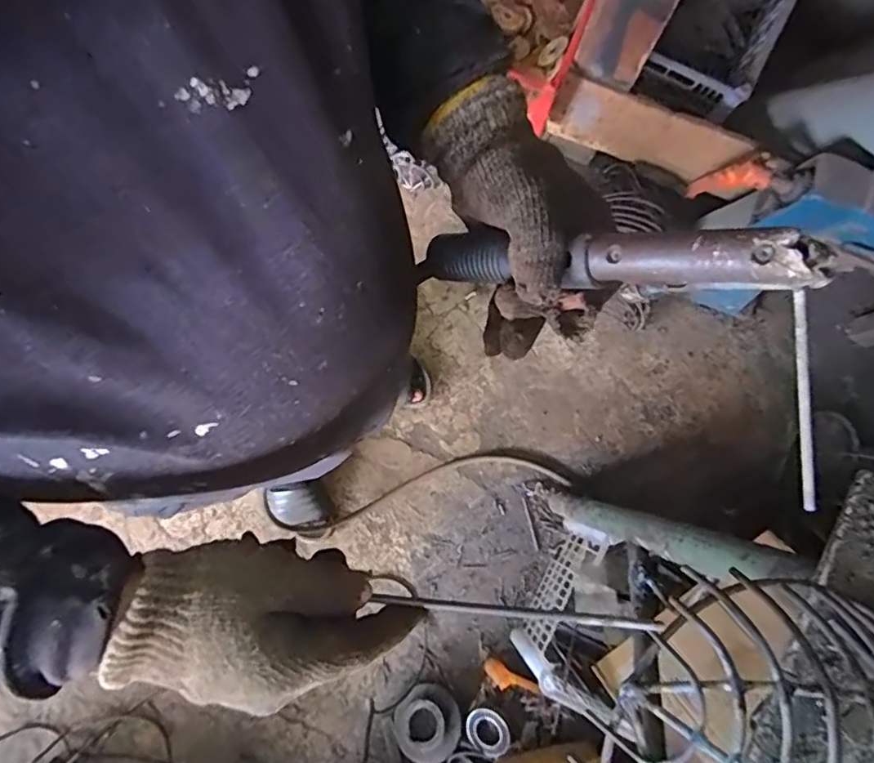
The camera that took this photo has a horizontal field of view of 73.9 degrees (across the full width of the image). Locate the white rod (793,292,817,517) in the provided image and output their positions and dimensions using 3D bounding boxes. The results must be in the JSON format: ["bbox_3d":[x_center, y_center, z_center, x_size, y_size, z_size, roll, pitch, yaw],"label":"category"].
[{"bbox_3d":[0.164,0.009,0.258,0.006,0.007,0.096,-4,91,-1],"label":"white rod"}]

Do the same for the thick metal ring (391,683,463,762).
[{"bbox_3d":[-0.018,0.677,1.146,0.129,0.042,0.129,-45,58,-5],"label":"thick metal ring"}]

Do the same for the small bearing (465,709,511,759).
[{"bbox_3d":[0.098,0.678,1.122,0.088,0.014,0.087,1,93,25],"label":"small bearing"}]

